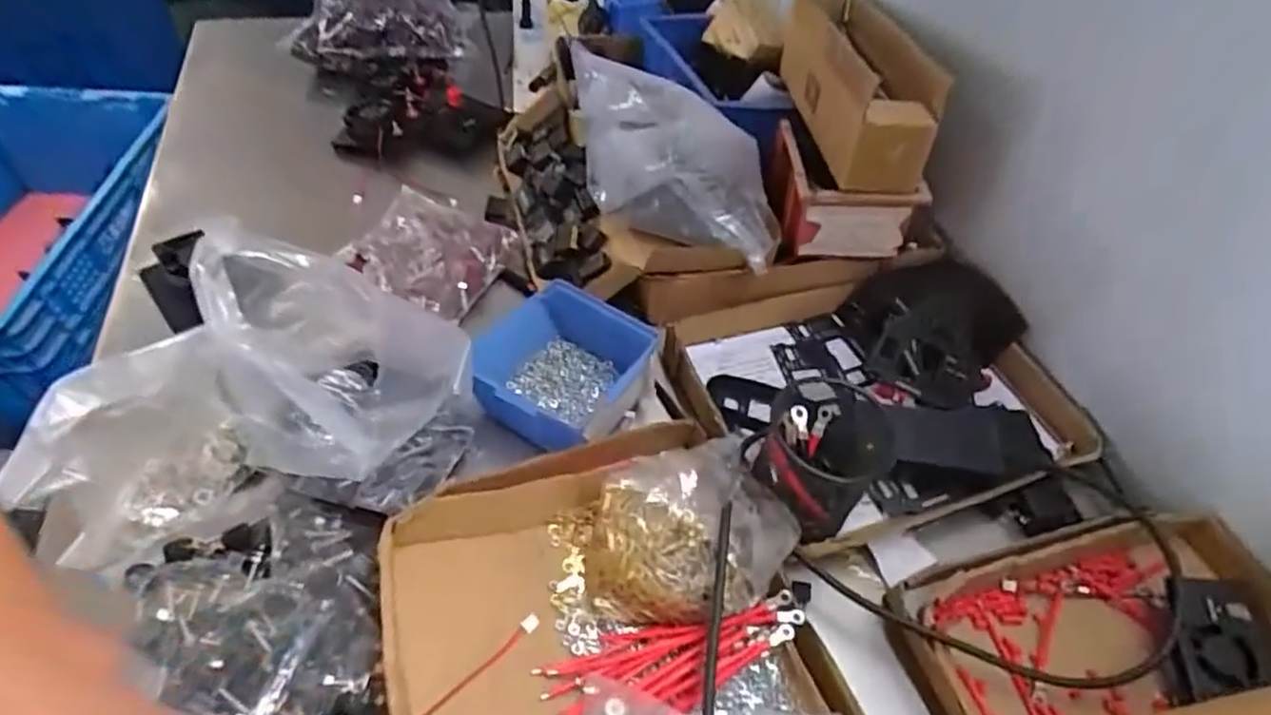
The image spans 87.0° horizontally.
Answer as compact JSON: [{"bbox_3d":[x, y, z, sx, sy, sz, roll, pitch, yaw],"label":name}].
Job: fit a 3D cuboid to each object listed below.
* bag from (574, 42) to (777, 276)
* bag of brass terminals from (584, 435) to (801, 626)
[{"bbox_3d":[0.031,-0.201,0.661,0.150,0.111,0.263,-10,51,-14],"label":"bag"},{"bbox_3d":[0.034,0.115,0.464,0.138,0.053,0.122,1,49,-5],"label":"bag of brass terminals"}]

